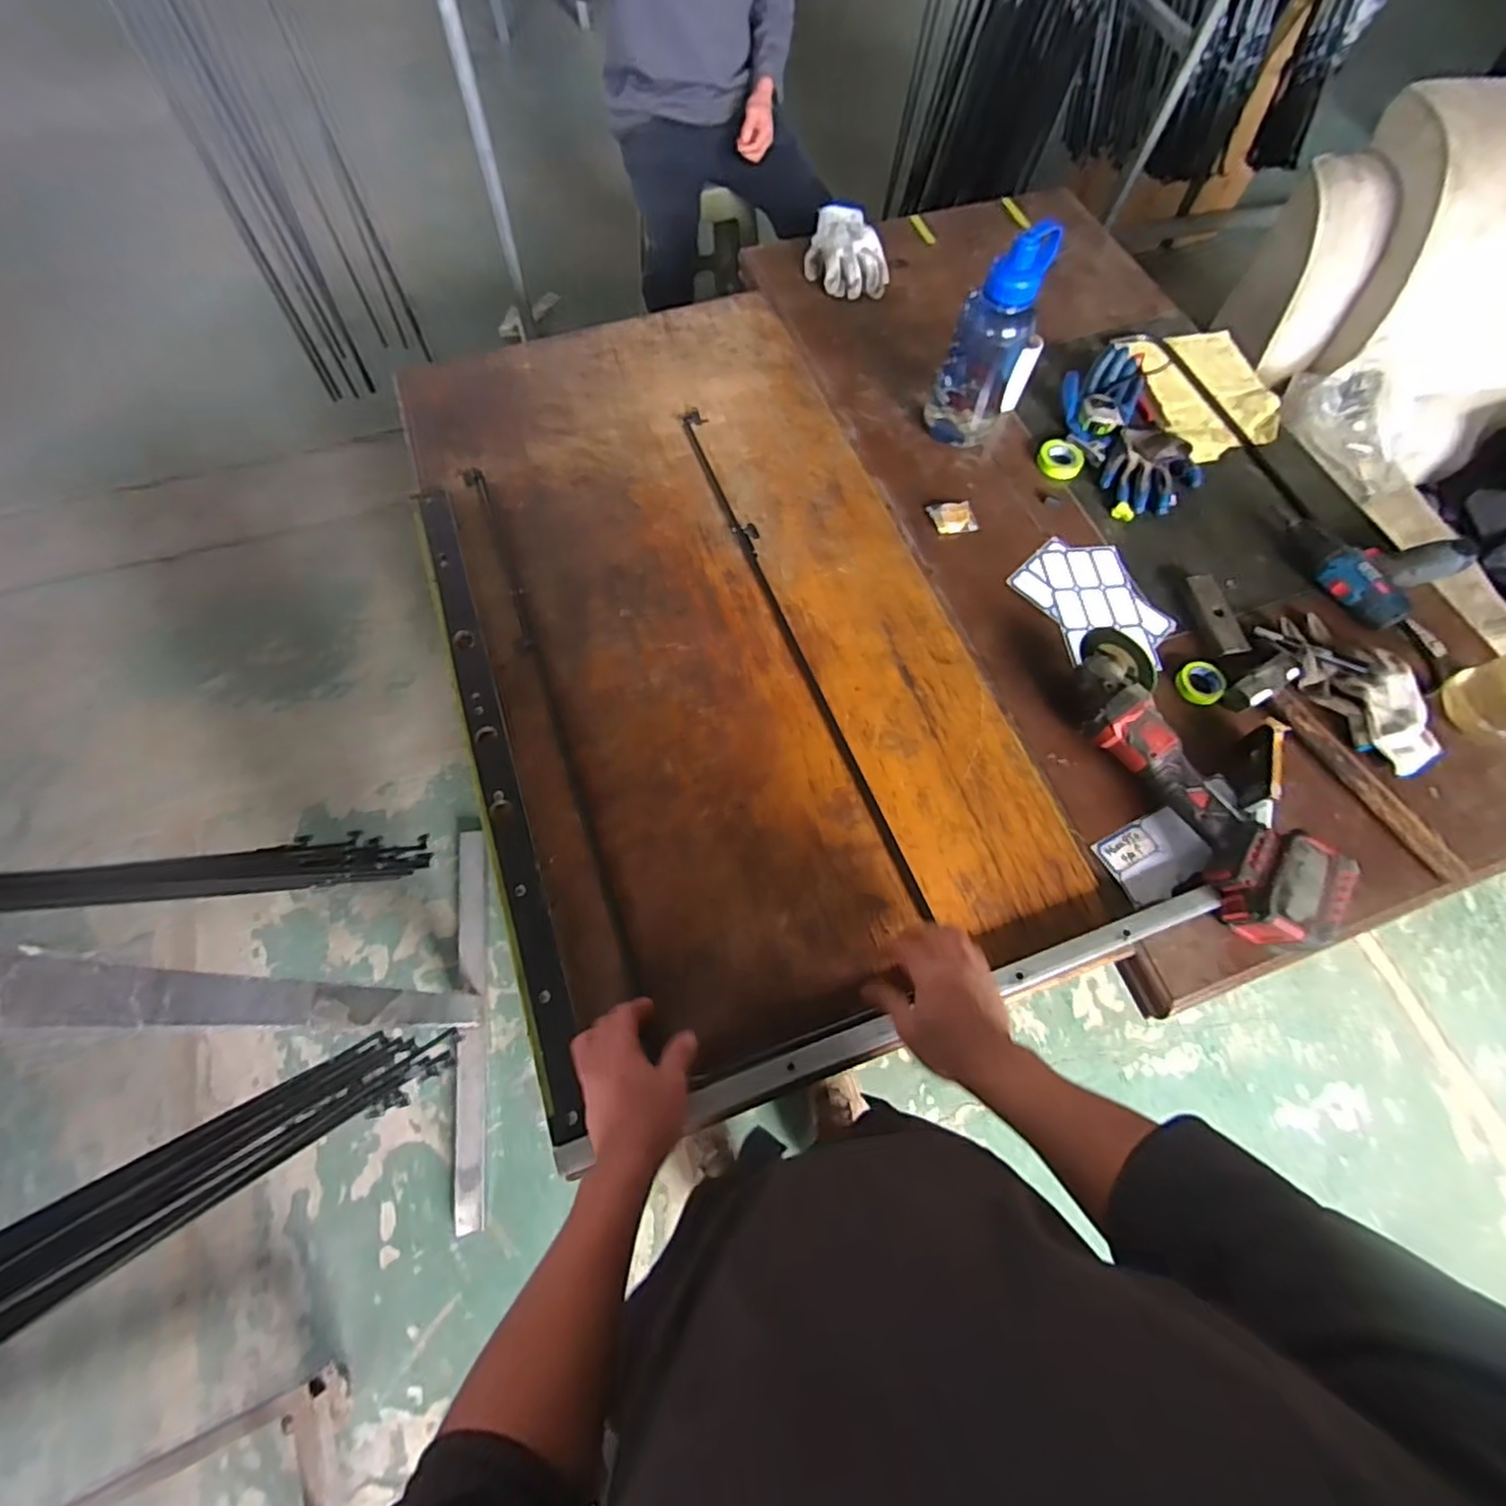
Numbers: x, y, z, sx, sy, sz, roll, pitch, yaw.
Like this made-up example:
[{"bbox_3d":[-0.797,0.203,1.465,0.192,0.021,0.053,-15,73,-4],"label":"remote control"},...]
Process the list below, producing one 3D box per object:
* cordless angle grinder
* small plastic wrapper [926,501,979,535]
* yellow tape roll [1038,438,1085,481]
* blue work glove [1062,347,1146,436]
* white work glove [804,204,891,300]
[{"bbox_3d":[0.494,0.033,0.753,0.119,0.088,0.393,-28,70,-12],"label":"cordless angle grinder"},{"bbox_3d":[0.288,-0.340,0.936,0.060,0.016,0.057,-8,68,-4],"label":"small plastic wrapper"},{"bbox_3d":[0.469,-0.447,0.993,0.069,0.018,0.062,31,70,12],"label":"yellow tape roll"},{"bbox_3d":[0.552,-0.577,1.026,0.115,0.029,0.180,25,69,9],"label":"blue work glove"},{"bbox_3d":[0.162,-0.879,1.140,0.138,0.053,0.169,0,67,-1],"label":"white work glove"}]

